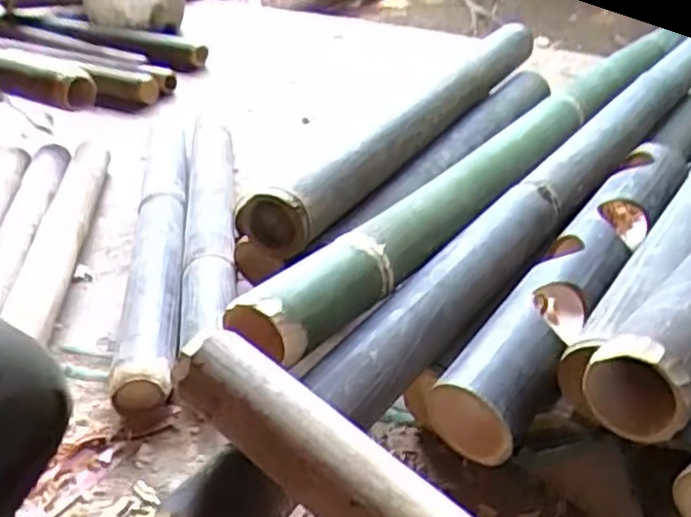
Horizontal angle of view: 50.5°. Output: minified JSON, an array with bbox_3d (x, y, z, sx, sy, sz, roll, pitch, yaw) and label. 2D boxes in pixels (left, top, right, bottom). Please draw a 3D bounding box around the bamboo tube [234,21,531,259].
[{"bbox_3d":[0.117,-0.202,1.067,0.083,0.097,0.746,19,40,30],"label":"bamboo tube"}]

